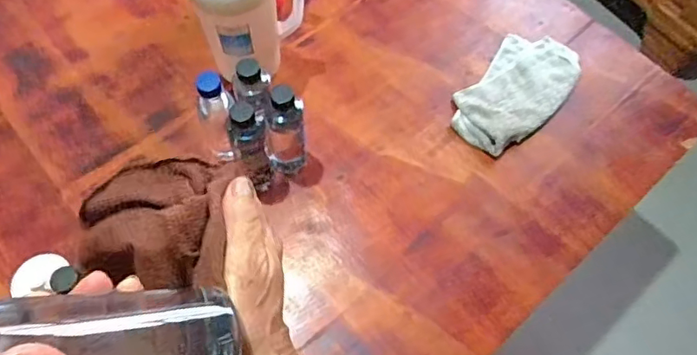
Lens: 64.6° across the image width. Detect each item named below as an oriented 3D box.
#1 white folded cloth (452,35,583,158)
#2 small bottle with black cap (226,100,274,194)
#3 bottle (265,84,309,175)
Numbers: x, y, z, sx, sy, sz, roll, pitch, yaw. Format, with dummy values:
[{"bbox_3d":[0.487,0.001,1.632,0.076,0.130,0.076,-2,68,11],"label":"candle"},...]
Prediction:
[{"bbox_3d":[0.276,-0.145,0.906,0.138,0.024,0.243,38,70,16],"label":"white folded cloth"},{"bbox_3d":[-0.135,-0.037,0.773,0.047,0.165,0.051,22,67,10],"label":"small bottle with black cap"},{"bbox_3d":[-0.087,-0.057,0.779,0.056,0.175,0.053,0,65,0],"label":"bottle"}]

